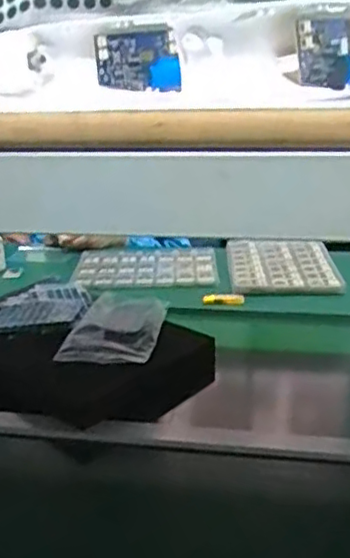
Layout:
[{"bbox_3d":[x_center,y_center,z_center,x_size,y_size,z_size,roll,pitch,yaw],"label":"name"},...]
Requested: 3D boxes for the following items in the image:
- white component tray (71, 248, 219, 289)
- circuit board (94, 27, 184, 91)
[{"bbox_3d":[-0.064,-0.036,1.501,0.315,0.018,0.275,0,22,2],"label":"white component tray"},{"bbox_3d":[-0.024,-0.146,0.433,0.054,0.038,0.017,2,22,7],"label":"circuit board"}]

